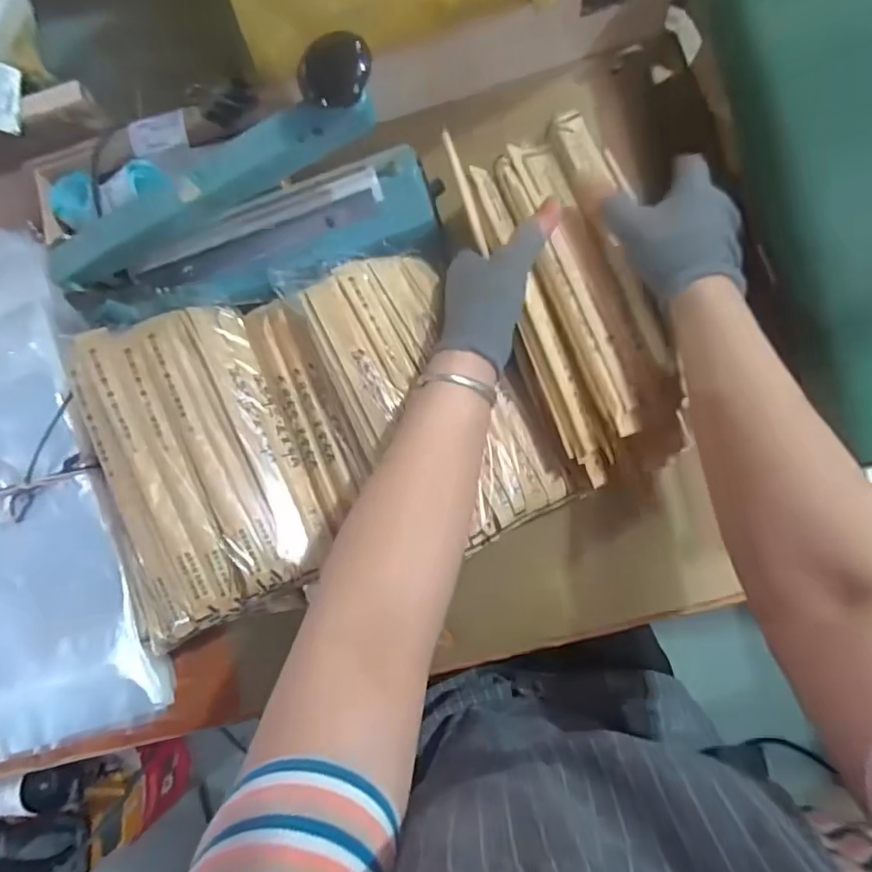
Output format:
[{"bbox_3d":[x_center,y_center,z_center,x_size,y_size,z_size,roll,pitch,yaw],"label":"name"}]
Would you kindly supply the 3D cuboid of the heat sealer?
[{"bbox_3d":[-0.145,-0.163,0.394,0.284,0.152,0.079,-12,83,4],"label":"heat sealer"}]

